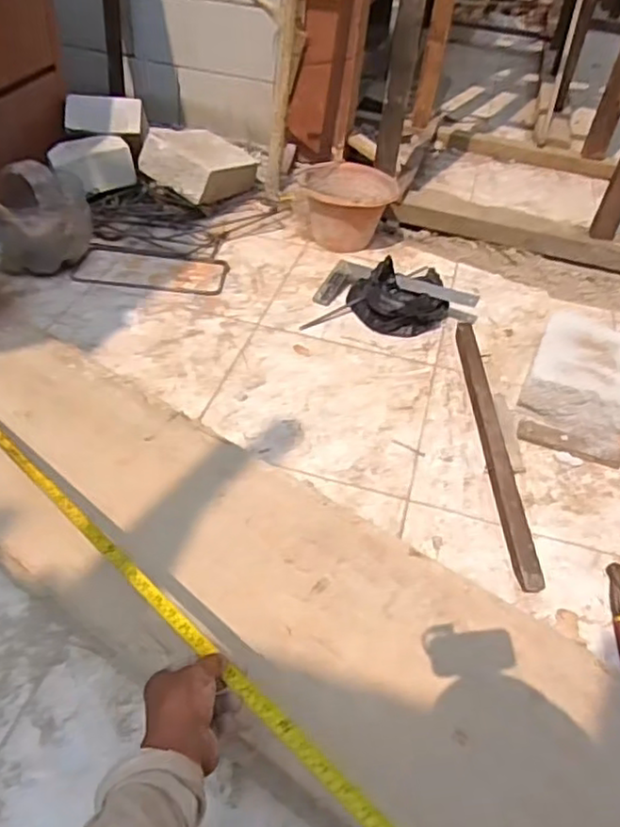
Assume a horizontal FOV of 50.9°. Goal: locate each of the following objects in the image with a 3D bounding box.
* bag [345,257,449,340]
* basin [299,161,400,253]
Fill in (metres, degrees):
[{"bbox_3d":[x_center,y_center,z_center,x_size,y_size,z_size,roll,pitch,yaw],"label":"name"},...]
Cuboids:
[{"bbox_3d":[0.211,-0.259,1.481,0.236,0.088,0.181,1,42,-6],"label":"bag"},{"bbox_3d":[0.098,-0.560,1.756,0.245,0.155,0.245,3,42,-3],"label":"basin"}]

